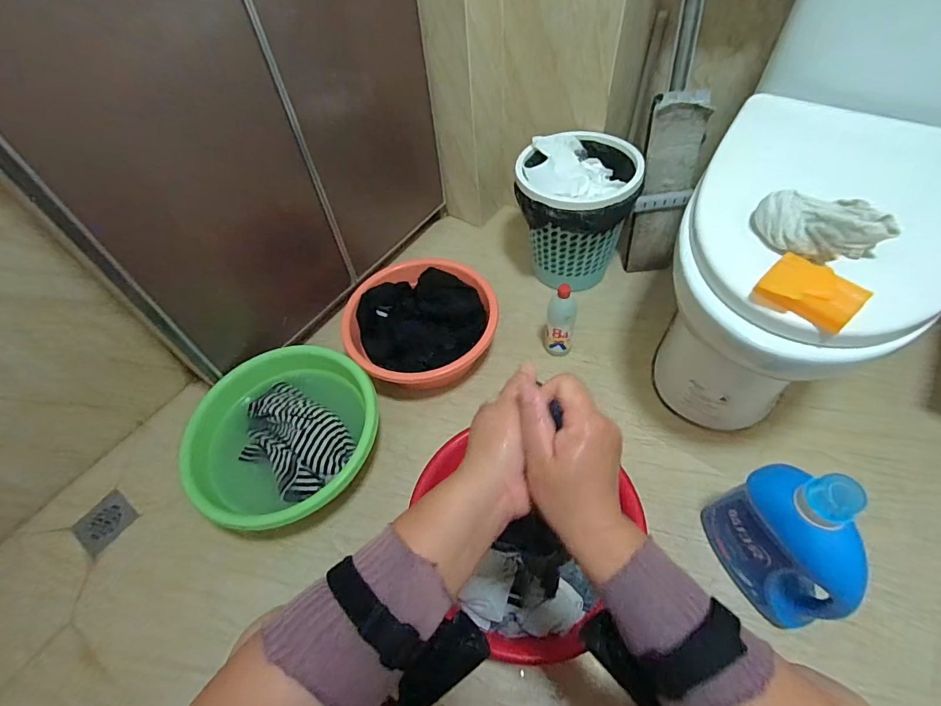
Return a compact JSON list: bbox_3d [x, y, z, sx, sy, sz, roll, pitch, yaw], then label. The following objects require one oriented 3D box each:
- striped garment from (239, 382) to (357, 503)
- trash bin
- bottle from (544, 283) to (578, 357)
[{"bbox_3d":[-0.355,0.176,0.897,0.253,0.040,0.165,29,62,23],"label":"striped garment"},{"bbox_3d":[0.240,-0.321,1.079,0.254,0.299,0.245,-3,54,3],"label":"trash bin"},{"bbox_3d":[0.197,-0.064,0.975,0.066,0.195,0.053,10,56,12],"label":"bottle"}]

